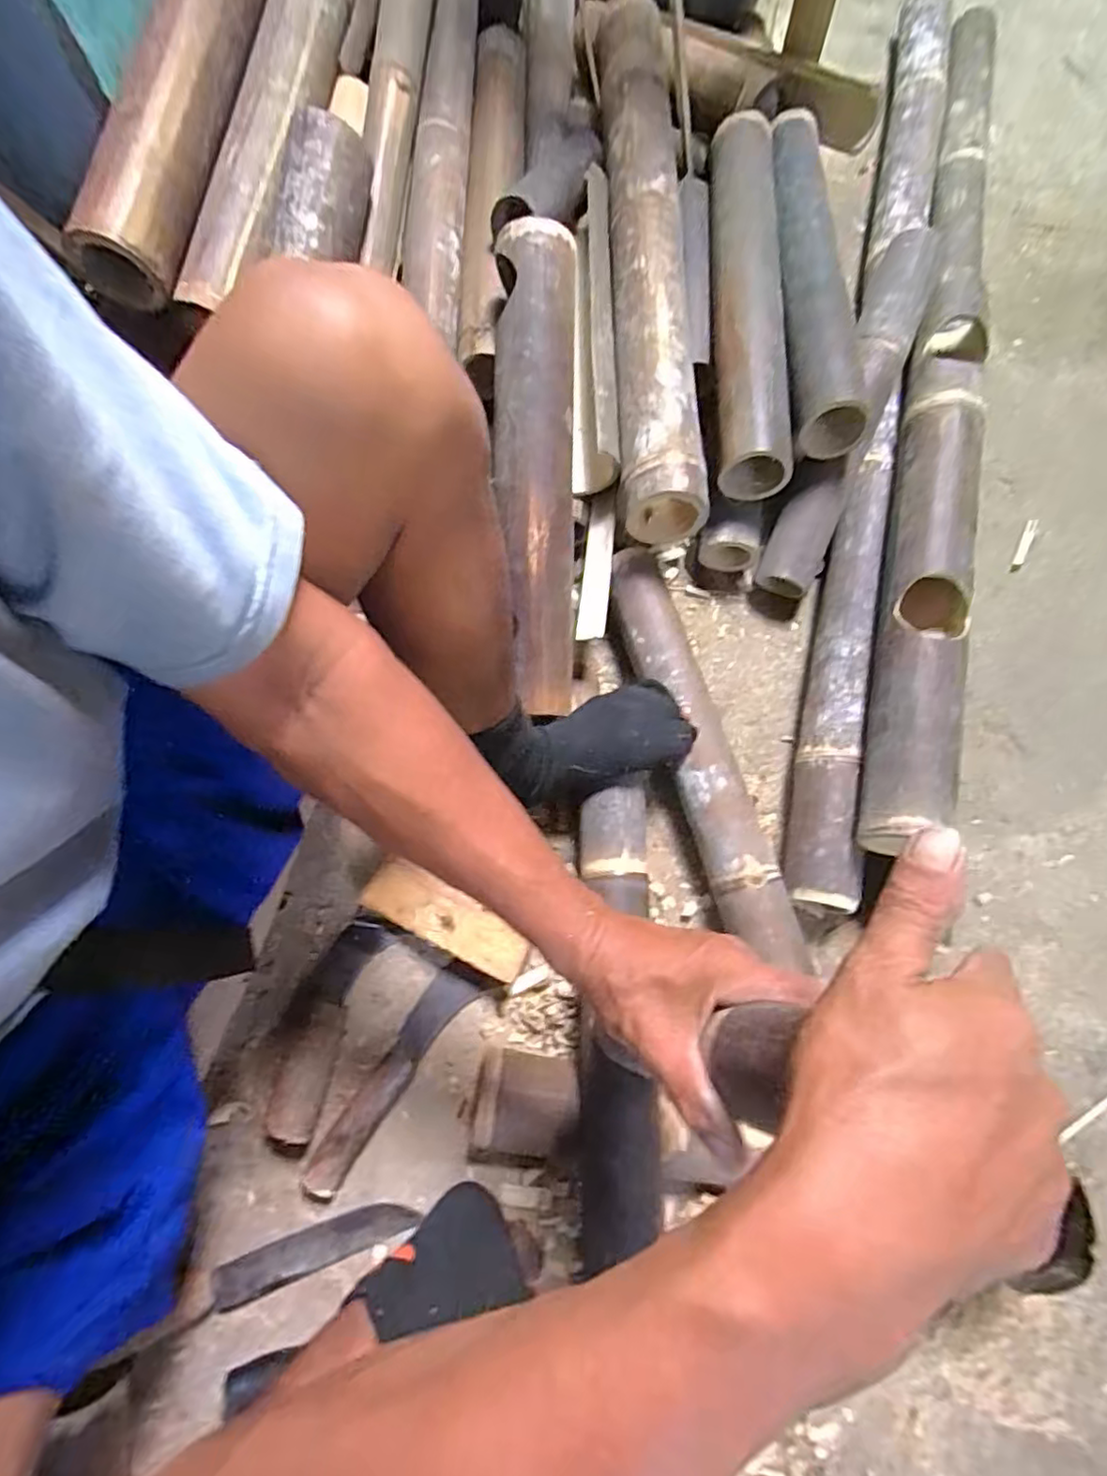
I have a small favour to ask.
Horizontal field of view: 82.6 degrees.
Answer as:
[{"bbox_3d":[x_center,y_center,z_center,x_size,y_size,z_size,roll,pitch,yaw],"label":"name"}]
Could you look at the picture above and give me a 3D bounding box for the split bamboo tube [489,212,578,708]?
[{"bbox_3d":[-0.017,-0.270,0.634,0.091,0.052,0.483,-1,98,-2],"label":"split bamboo tube"}]

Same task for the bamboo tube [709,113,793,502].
[{"bbox_3d":[0.217,-0.520,0.740,0.081,0.084,0.520,1,74,-2],"label":"bamboo tube"}]

